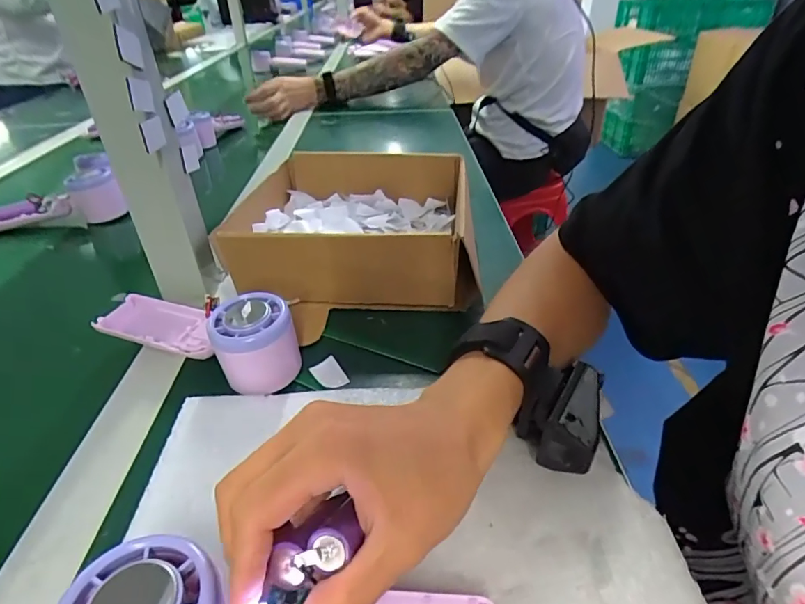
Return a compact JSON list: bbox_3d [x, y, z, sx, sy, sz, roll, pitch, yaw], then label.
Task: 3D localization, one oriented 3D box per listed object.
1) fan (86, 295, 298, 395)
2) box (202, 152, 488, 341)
[{"bbox_3d":[-0.152,0.018,0.362,0.169,0.054,0.060,14,38,23],"label":"fan"},{"bbox_3d":[-0.047,-0.080,0.490,0.213,0.080,0.235,1,35,1],"label":"box"}]

